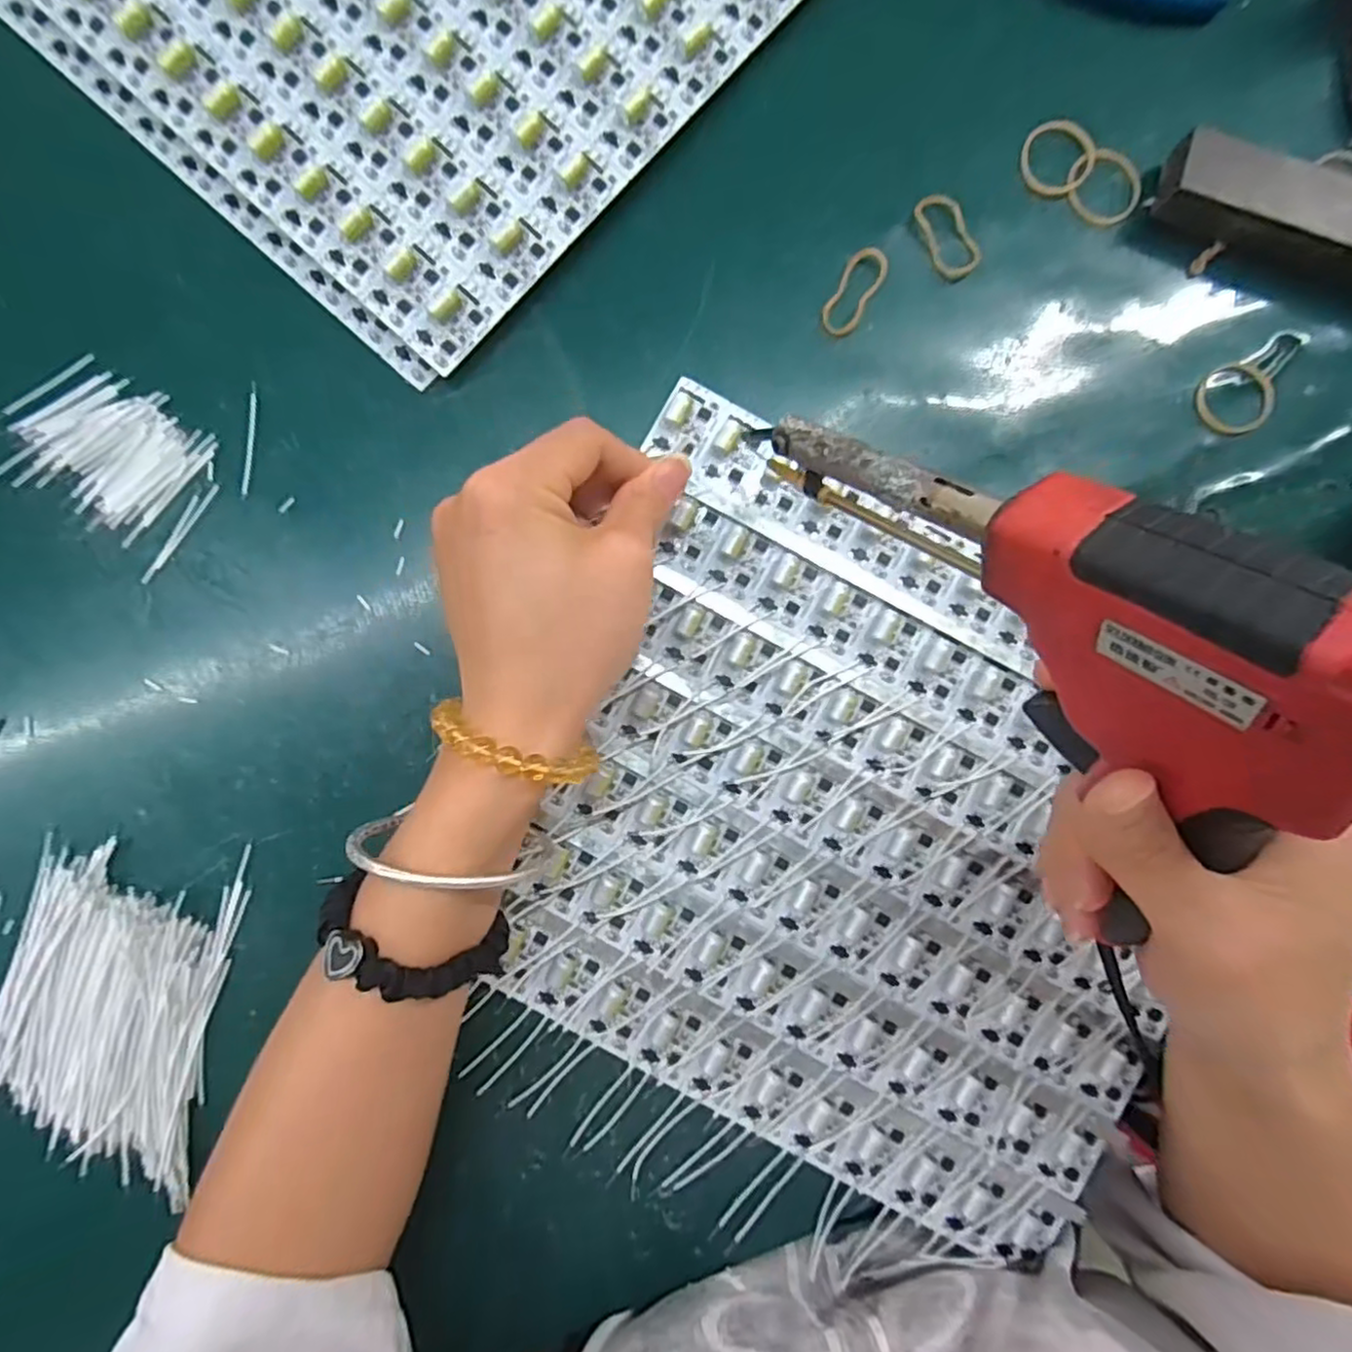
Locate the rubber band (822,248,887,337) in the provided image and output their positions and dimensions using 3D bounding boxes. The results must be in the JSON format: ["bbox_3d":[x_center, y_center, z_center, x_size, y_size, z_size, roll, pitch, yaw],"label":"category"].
[{"bbox_3d":[0.072,-0.156,0.277,0.016,0.005,0.037,32,87,0],"label":"rubber band"}]

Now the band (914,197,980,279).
[{"bbox_3d":[0.110,-0.180,0.278,0.019,0.004,0.034,-30,95,3],"label":"band"}]

